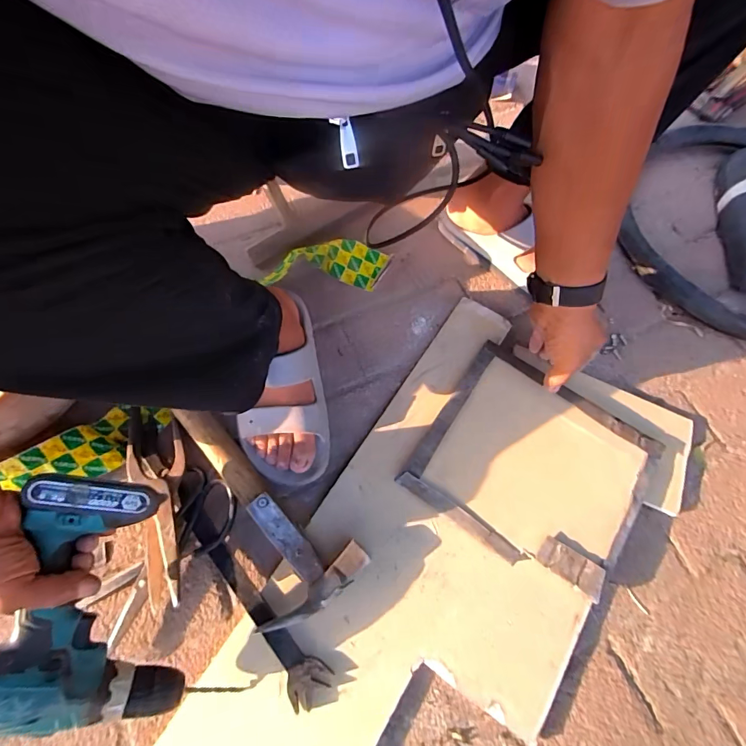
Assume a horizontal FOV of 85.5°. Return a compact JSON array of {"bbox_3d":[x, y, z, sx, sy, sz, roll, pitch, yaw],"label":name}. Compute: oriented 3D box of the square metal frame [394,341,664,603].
[{"bbox_3d":[0.202,0.109,0.506,0.255,0.014,0.232,33,70,11],"label":"square metal frame"}]

